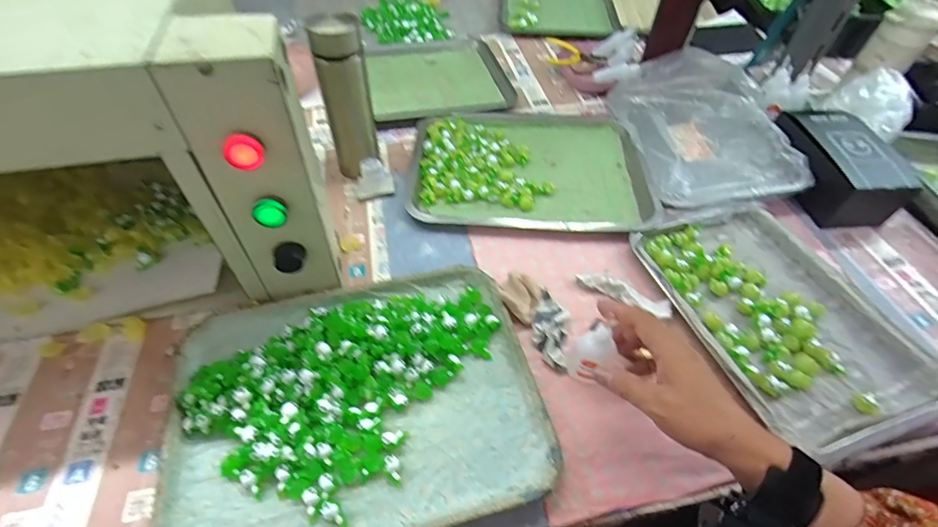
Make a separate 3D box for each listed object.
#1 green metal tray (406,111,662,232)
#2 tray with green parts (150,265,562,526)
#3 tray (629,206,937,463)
[{"bbox_3d":[0.083,-0.150,0.657,0.328,0.022,0.267,2,51,-1],"label":"green metal tray"},{"bbox_3d":[-0.108,0.129,0.431,0.334,0.032,0.257,-13,53,-12],"label":"tray with green parts"},{"bbox_3d":[0.344,0.051,0.505,0.205,0.025,0.290,-15,53,-14],"label":"tray"}]

